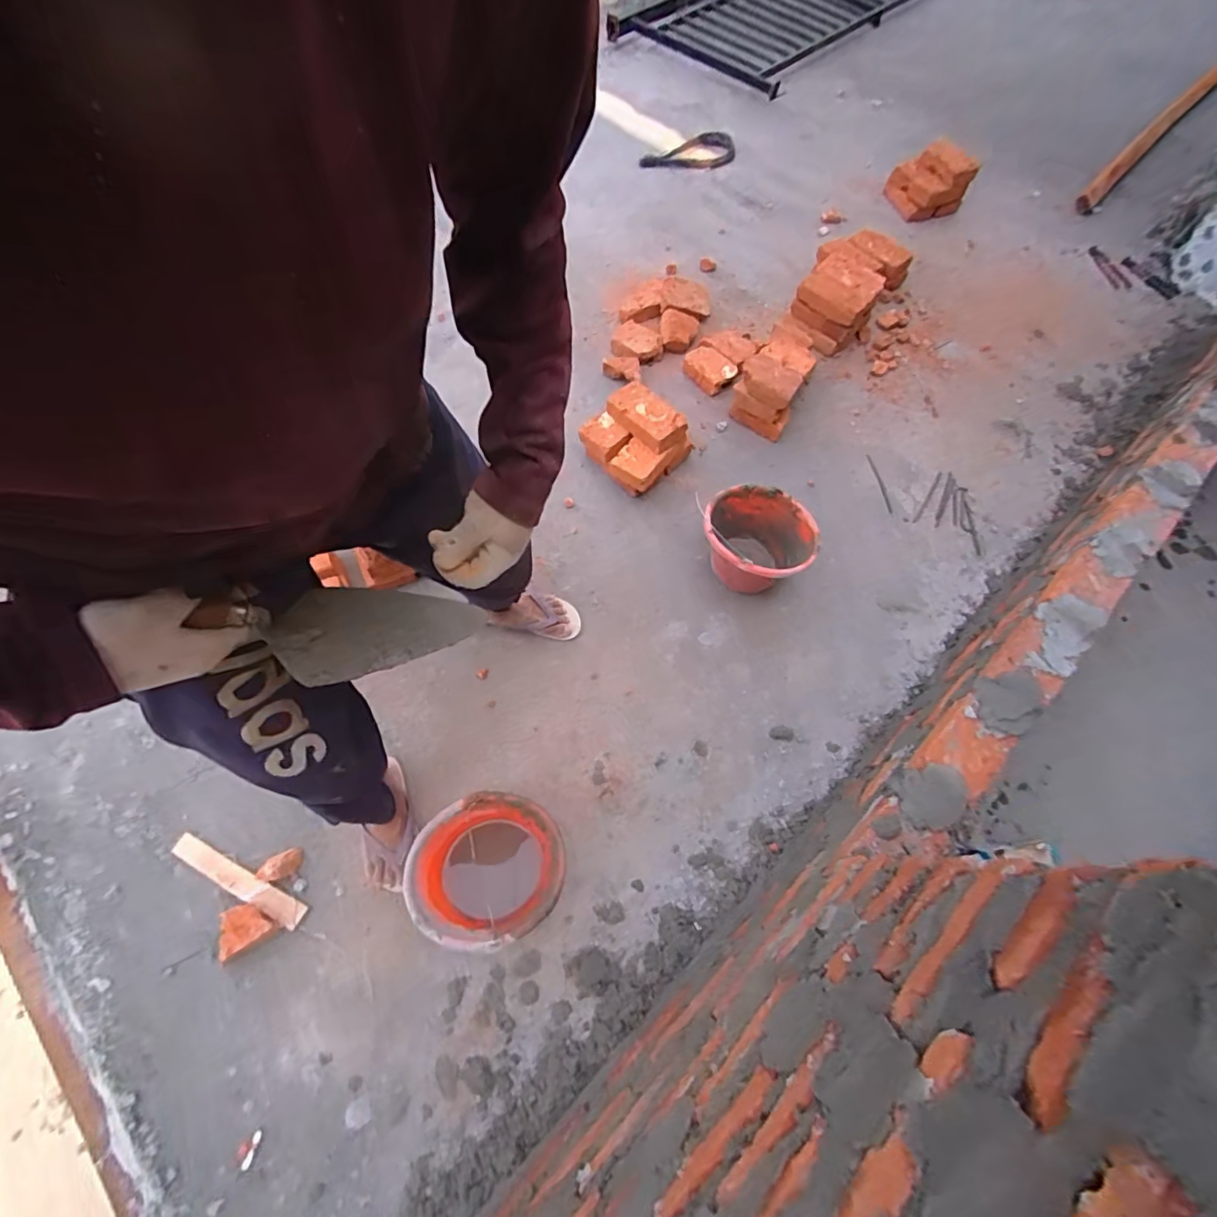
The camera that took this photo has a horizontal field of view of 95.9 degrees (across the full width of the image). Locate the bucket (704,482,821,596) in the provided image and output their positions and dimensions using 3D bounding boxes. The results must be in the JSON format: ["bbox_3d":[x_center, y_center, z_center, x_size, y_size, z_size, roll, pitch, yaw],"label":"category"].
[{"bbox_3d":[0.340,-0.147,1.286,0.223,0.167,0.234,1,63,-2],"label":"bucket"}]

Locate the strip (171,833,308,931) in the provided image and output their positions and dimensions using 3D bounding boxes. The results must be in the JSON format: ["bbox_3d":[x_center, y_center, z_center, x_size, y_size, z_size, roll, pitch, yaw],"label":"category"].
[{"bbox_3d":[-0.674,0.488,0.991,0.285,0.027,0.039,25,65,10],"label":"strip"}]

